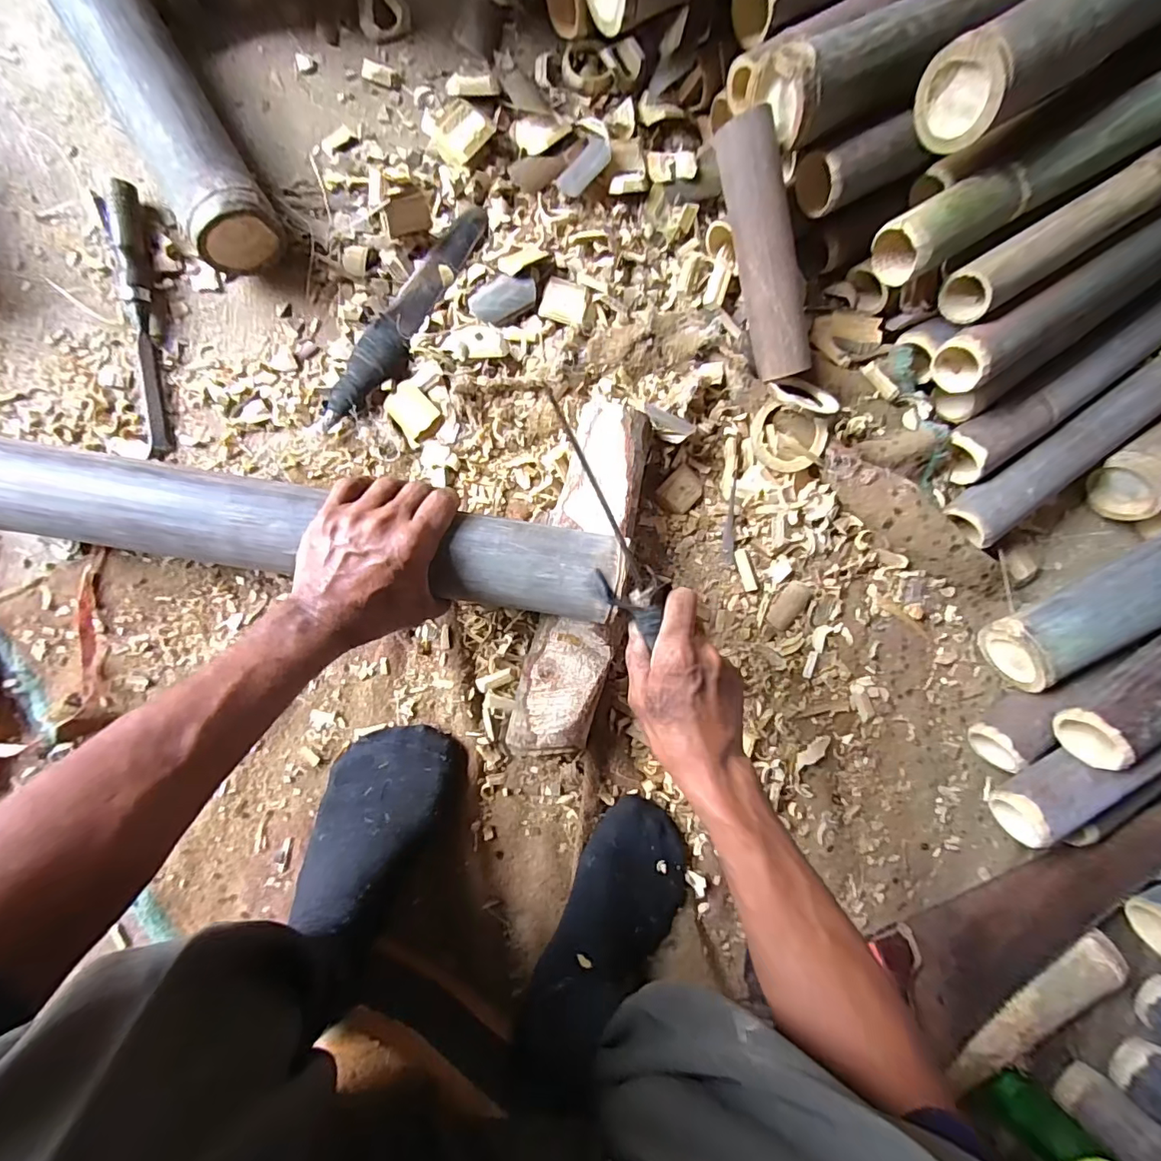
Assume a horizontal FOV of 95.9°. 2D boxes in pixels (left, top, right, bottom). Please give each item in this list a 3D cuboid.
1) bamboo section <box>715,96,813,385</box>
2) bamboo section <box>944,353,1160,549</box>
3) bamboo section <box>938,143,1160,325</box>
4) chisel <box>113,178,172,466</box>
[{"bbox_3d":[0.178,-0.306,0.493,0.052,0.039,0.221,-22,109,-8],"label":"bamboo section"},{"bbox_3d":[0.678,-0.235,0.604,0.643,0.070,0.065,-35,92,-8],"label":"bamboo section"},{"bbox_3d":[0.519,-0.367,0.510,0.367,0.060,0.054,-33,93,-8],"label":"bamboo section"},{"bbox_3d":[-0.404,-0.238,0.478,0.024,0.026,0.243,-5,88,-8],"label":"chisel"}]

